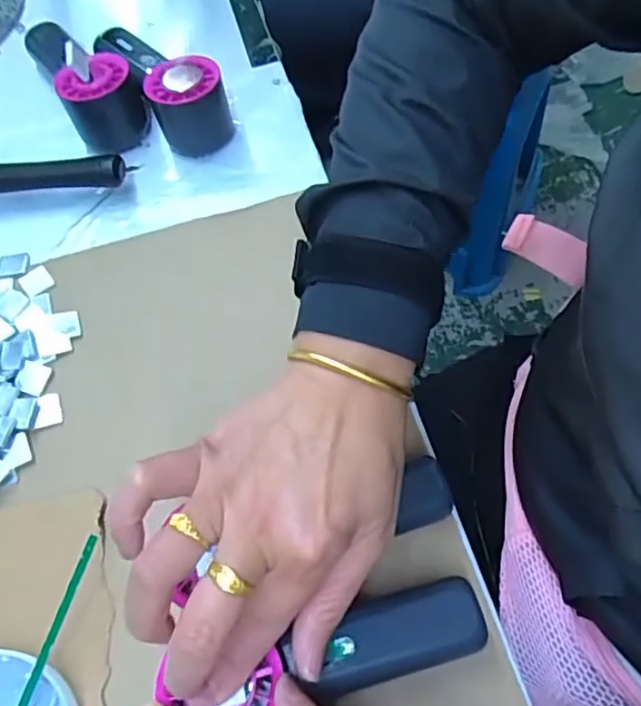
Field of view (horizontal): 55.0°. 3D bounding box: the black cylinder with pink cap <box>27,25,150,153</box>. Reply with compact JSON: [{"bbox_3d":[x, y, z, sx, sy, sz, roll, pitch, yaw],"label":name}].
[{"bbox_3d":[-0.197,-0.233,0.499,0.055,0.058,0.159,-31,66,-13],"label":"black cylinder with pink cap"}]

